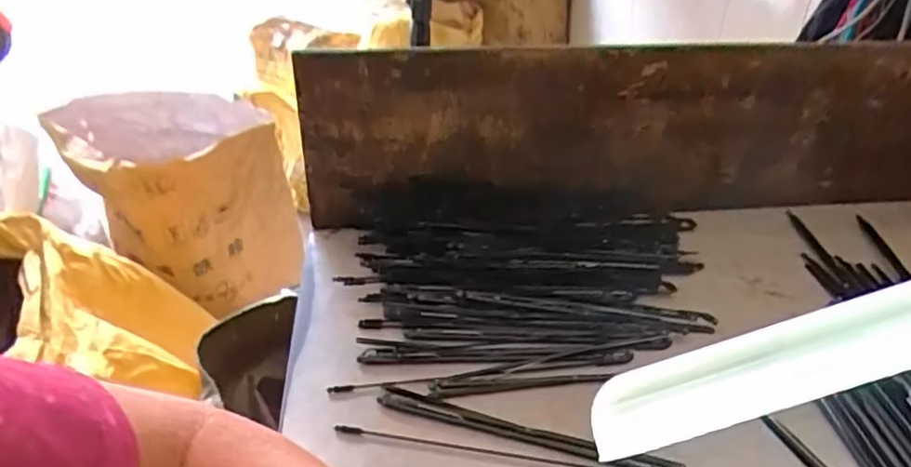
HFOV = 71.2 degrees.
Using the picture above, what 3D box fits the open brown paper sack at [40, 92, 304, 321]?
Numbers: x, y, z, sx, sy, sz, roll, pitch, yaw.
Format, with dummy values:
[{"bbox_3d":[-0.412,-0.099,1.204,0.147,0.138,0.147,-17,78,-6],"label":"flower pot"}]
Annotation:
[{"bbox_3d":[-0.505,-0.063,1.159,0.380,0.332,0.261,4,34,7],"label":"open brown paper sack"}]

